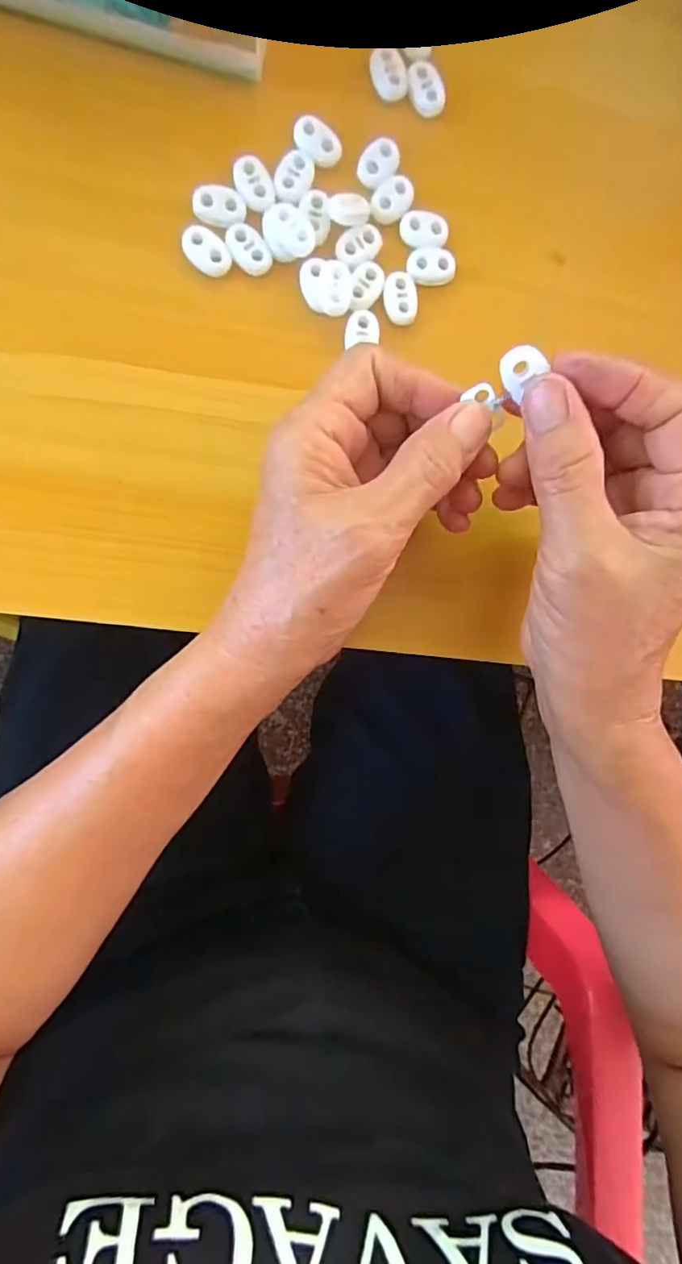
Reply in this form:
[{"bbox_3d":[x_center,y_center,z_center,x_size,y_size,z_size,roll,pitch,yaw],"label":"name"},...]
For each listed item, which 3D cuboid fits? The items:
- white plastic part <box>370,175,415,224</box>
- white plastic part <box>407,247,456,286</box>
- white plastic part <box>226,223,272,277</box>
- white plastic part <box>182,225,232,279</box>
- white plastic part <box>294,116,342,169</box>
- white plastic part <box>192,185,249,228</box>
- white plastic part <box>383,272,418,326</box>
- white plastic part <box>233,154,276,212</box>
[{"bbox_3d":[0.023,-0.196,0.256,0.016,0.004,0.023,32,87,-9],"label":"white plastic part"},{"bbox_3d":[0.042,-0.169,0.262,0.022,0.004,0.015,-2,92,-10],"label":"white plastic part"},{"bbox_3d":[-0.041,-0.168,0.250,0.015,0.006,0.022,-38,98,-6],"label":"white plastic part"},{"bbox_3d":[-0.058,-0.165,0.248,0.022,0.006,0.015,26,88,-10],"label":"white plastic part"},{"bbox_3d":[-0.010,-0.217,0.250,0.023,0.004,0.016,41,85,-9],"label":"white plastic part"},{"bbox_3d":[-0.052,-0.184,0.244,0.022,0.004,0.017,6,91,-10],"label":"white plastic part"},{"bbox_3d":[0.027,-0.153,0.259,0.015,0.004,0.022,-14,94,-9],"label":"white plastic part"},{"bbox_3d":[-0.038,-0.195,0.246,0.016,0.004,0.023,-27,96,-8],"label":"white plastic part"}]

